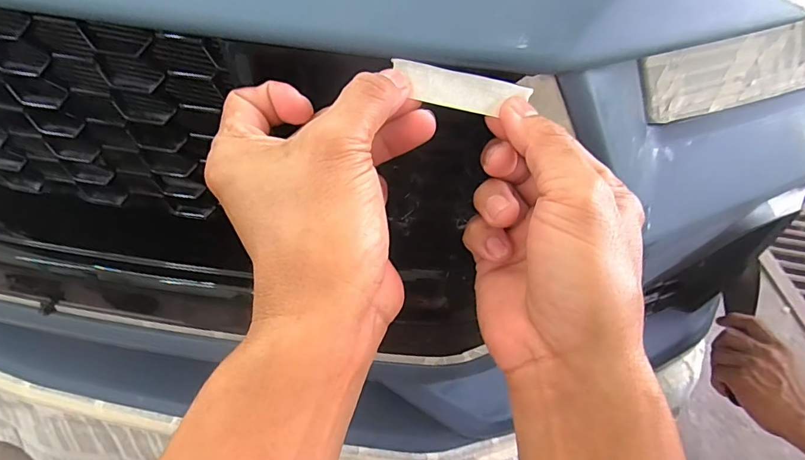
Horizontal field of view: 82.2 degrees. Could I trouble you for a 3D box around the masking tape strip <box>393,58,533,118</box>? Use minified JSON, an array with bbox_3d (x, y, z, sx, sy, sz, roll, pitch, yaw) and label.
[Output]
[{"bbox_3d":[0.028,-0.066,0.220,0.065,0.004,0.018,12,85,-4],"label":"masking tape strip"}]

